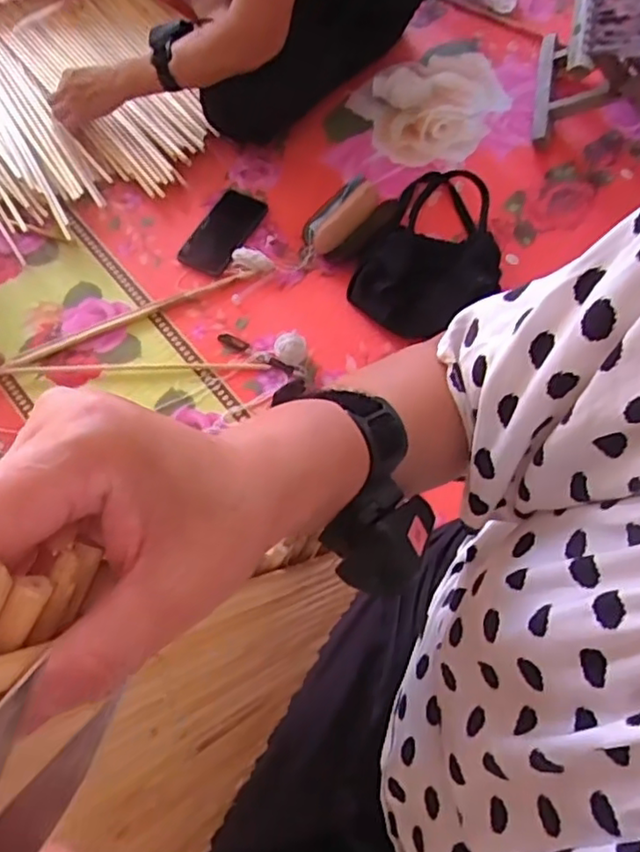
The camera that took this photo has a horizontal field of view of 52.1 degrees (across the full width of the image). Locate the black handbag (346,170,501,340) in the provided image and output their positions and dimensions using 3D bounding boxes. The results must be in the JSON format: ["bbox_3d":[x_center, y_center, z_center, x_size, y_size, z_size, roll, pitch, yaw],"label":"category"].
[{"bbox_3d":[0.183,-0.283,1.002,0.189,0.067,0.327,25,67,9],"label":"black handbag"}]

